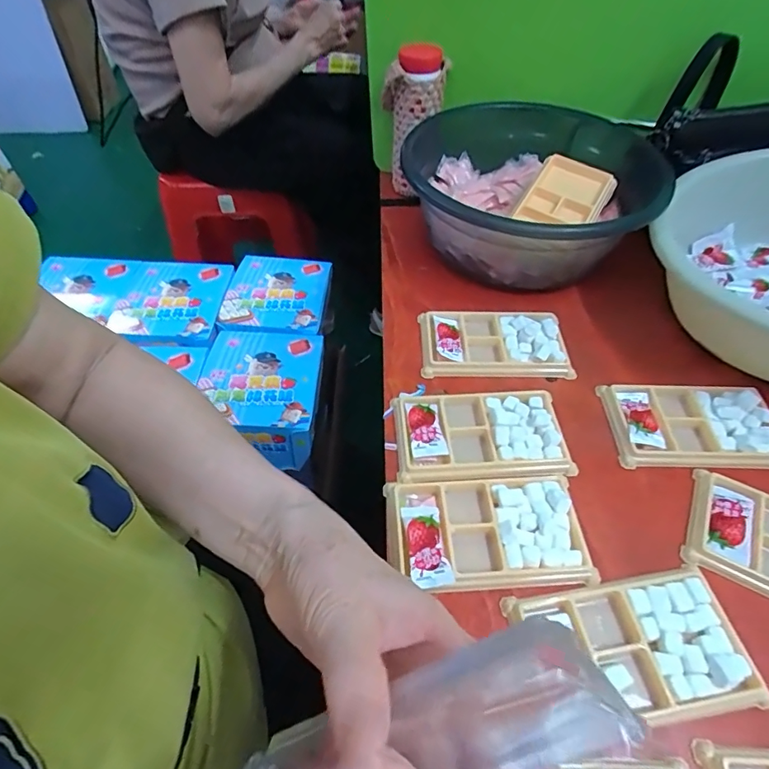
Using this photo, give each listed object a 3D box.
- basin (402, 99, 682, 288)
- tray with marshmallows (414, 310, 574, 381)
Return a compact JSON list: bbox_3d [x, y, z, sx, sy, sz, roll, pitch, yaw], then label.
[{"bbox_3d":[0.156,-0.196,0.505,0.262,0.108,0.243,-1,52,-1],"label":"basin"},{"bbox_3d":[0.103,-0.038,0.436,0.135,0.017,0.075,3,51,5],"label":"tray with marshmallows"}]

